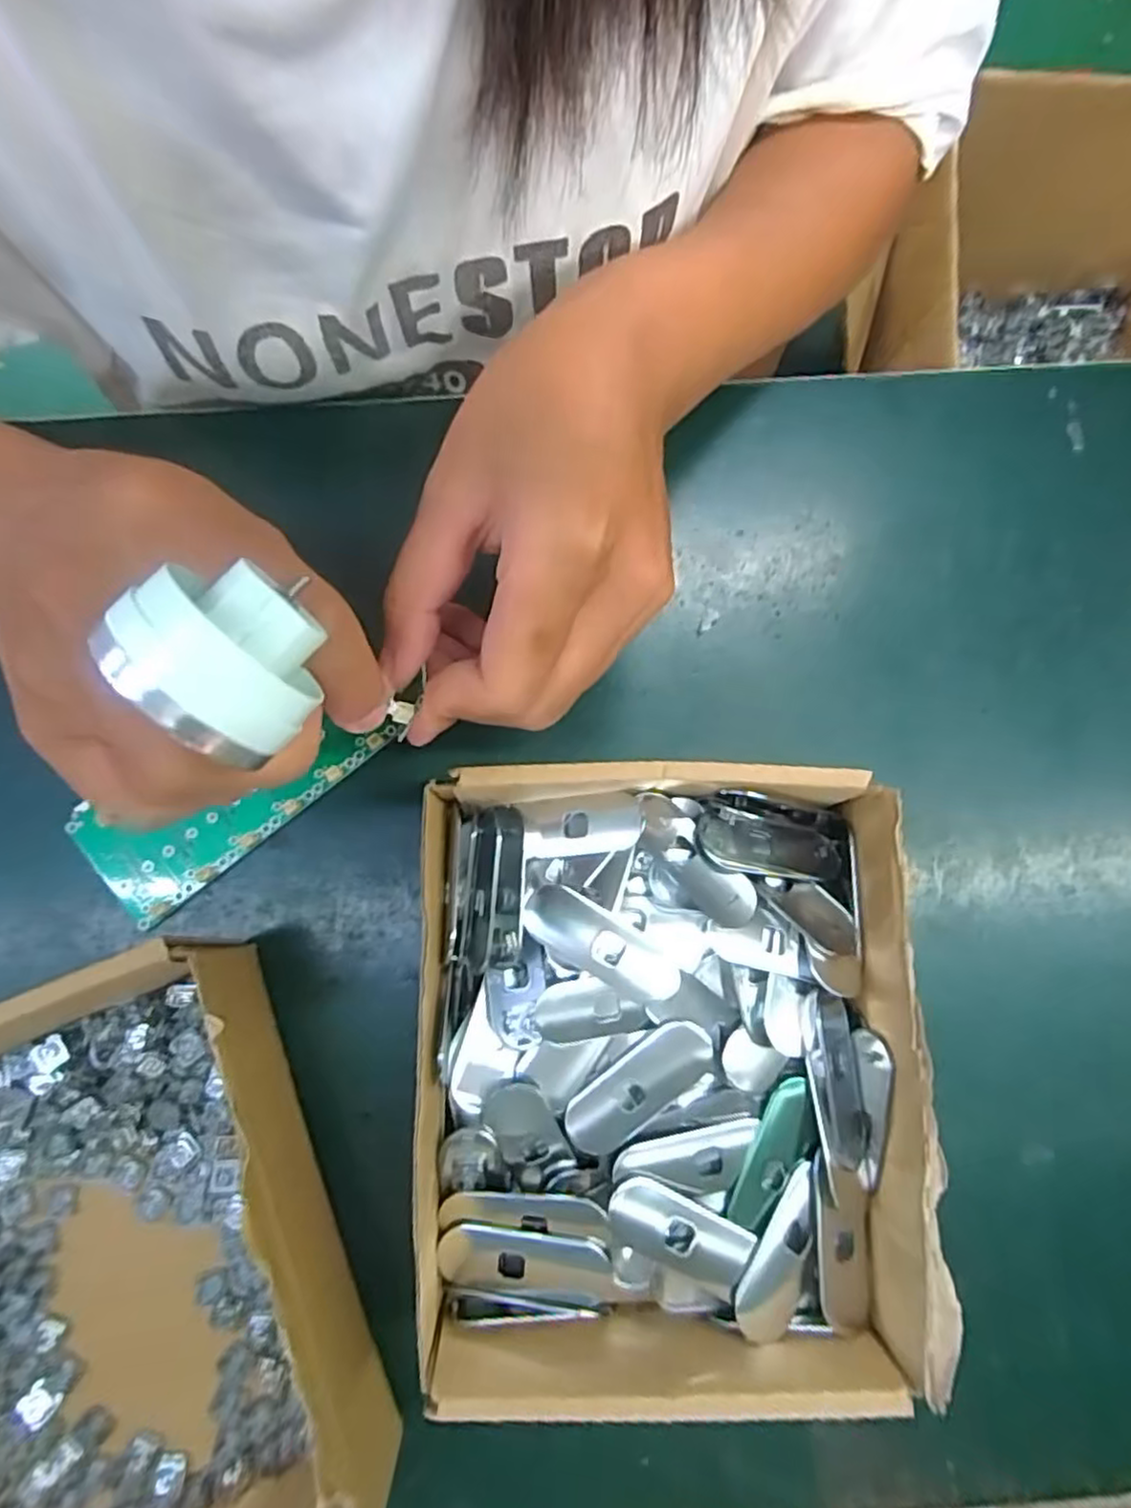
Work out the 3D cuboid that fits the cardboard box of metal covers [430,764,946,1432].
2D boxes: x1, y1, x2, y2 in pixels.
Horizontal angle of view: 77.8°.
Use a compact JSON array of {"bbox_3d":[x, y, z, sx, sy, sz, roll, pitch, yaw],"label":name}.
[{"bbox_3d":[0.028,0.094,0.216,0.137,0.055,0.170,-1,79,-2],"label":"cardboard box of metal covers"}]

